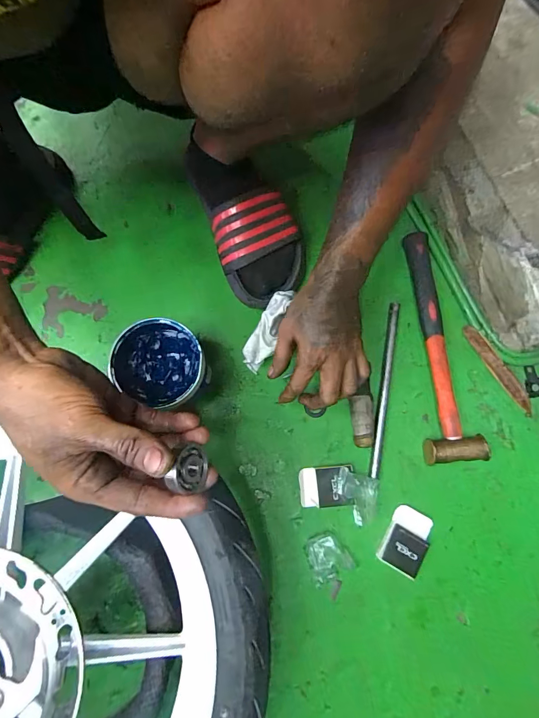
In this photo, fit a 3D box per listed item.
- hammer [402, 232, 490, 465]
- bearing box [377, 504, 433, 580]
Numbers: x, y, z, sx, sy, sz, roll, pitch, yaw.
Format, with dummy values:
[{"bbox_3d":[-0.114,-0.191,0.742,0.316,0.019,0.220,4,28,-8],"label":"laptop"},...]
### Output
[{"bbox_3d":[0.218,-0.024,0.496,0.067,0.033,0.309,-5,78,-2],"label":"hammer"},{"bbox_3d":[0.166,0.219,0.452,0.048,0.019,0.072,31,79,5],"label":"bearing box"}]

